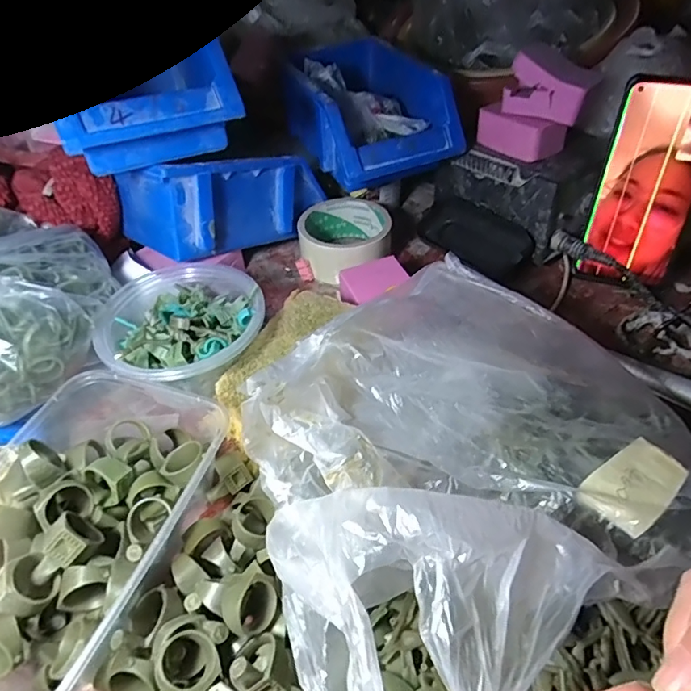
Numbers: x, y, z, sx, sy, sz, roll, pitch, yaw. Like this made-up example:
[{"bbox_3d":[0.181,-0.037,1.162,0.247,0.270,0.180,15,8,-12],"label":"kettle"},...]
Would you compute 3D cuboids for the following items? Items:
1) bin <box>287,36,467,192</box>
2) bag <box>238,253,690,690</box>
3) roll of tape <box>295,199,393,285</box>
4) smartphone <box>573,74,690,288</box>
[{"bbox_3d":[0.017,-0.230,0.478,0.122,0.066,0.182,-22,49,-17],"label":"bin"},{"bbox_3d":[0.063,0.051,0.265,0.235,0.085,0.204,-25,50,-19],"label":"bag"},{"bbox_3d":[0.000,-0.103,0.477,0.083,0.041,0.083,-2,47,2],"label":"roll of tape"},{"bbox_3d":[0.242,-0.125,0.398,0.072,0.155,0.014,15,32,20],"label":"smartphone"}]

